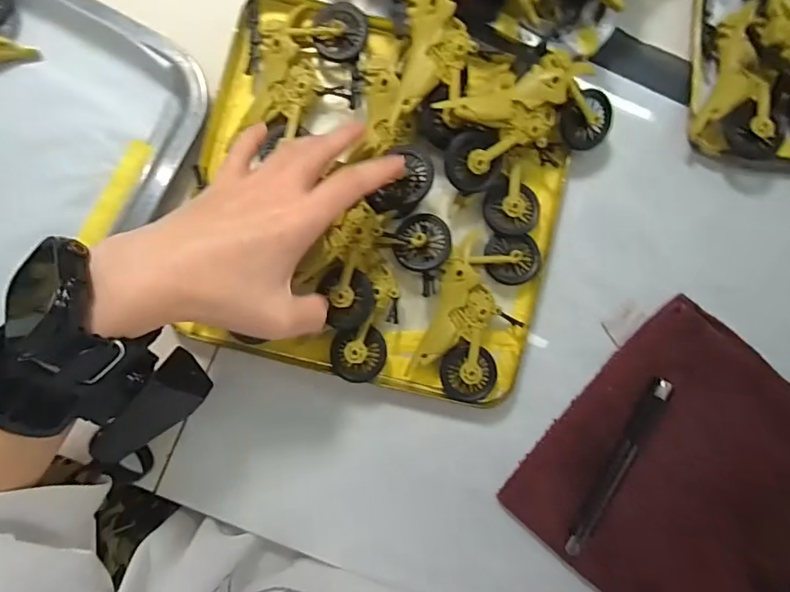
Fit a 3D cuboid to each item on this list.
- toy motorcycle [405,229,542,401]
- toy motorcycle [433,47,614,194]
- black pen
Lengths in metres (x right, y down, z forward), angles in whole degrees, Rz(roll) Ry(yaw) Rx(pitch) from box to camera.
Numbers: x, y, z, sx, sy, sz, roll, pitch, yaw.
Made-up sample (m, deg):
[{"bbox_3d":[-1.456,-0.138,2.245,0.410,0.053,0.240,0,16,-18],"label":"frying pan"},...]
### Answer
[{"bbox_3d":[0.050,0.008,0.326,0.067,0.024,0.114,22,89,-4],"label":"toy motorcycle"},{"bbox_3d":[0.087,-0.110,0.314,0.121,0.042,0.069,-20,92,-3],"label":"toy motorcycle"},{"bbox_3d":[0.157,0.119,0.335,0.016,0.007,0.135,30,89,-4],"label":"black pen"}]

